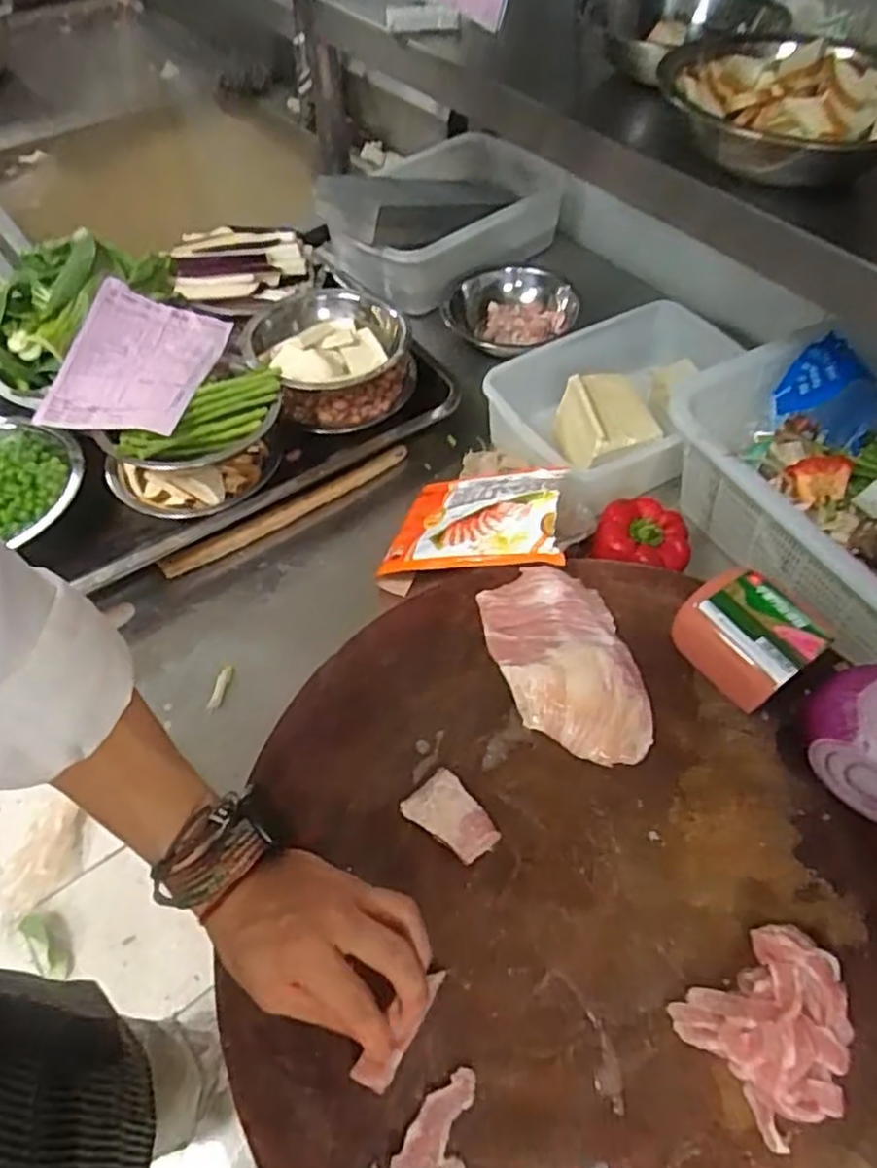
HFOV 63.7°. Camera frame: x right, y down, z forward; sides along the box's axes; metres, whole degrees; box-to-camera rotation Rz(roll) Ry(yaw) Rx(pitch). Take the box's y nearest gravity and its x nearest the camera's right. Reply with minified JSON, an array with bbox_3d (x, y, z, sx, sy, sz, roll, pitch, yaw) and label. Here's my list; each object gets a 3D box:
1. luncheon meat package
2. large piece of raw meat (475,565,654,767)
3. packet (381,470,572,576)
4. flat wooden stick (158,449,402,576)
[{"bbox_3d":[0.217,0.039,0.505,0.075,0.056,0.087,-28,59,-17],"label":"luncheon meat package"},{"bbox_3d":[0.092,0.055,0.522,0.098,0.023,0.160,-10,56,-6],"label":"large piece of raw meat"},{"bbox_3d":[0.034,-0.058,0.629,0.173,0.021,0.111,-3,50,39],"label":"packet"},{"bbox_3d":[-0.147,-0.077,0.706,0.270,0.022,0.013,-30,61,-19],"label":"flat wooden stick"}]

